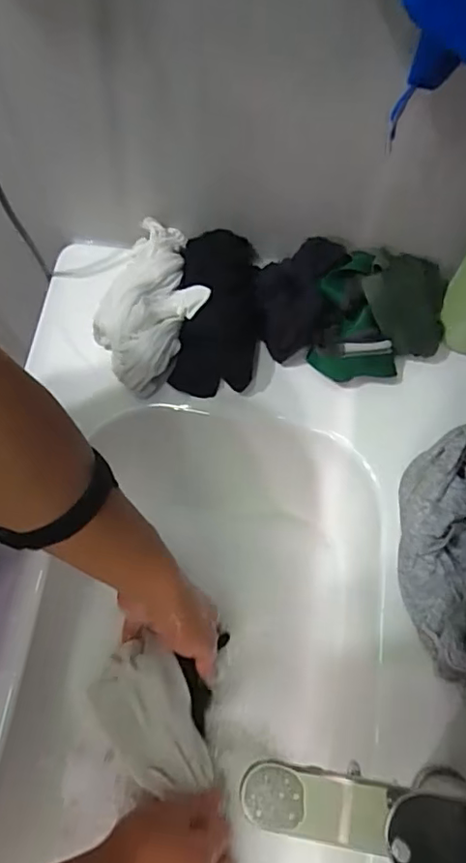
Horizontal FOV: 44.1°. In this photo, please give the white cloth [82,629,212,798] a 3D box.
[{"bbox_3d":[-0.075,0.274,0.543,0.082,0.018,0.142,-27,93,-12],"label":"white cloth"}]

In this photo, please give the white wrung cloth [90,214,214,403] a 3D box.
[{"bbox_3d":[-0.081,-0.131,0.588,0.106,0.057,0.179,14,69,5],"label":"white wrung cloth"}]

